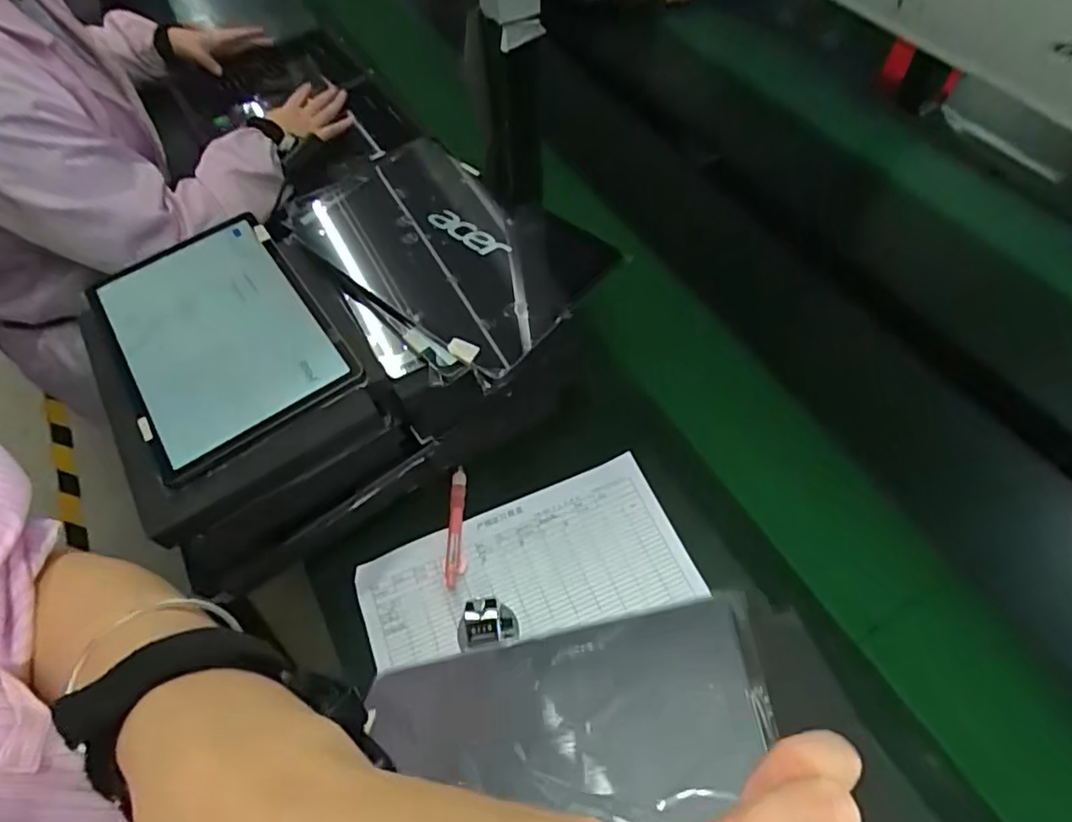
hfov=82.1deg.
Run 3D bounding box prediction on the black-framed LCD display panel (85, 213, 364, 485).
[{"bbox_3d":[-0.281,-0.069,0.541,0.166,0.012,0.256,-33,59,-16],"label":"black-framed LCD display panel"}]

